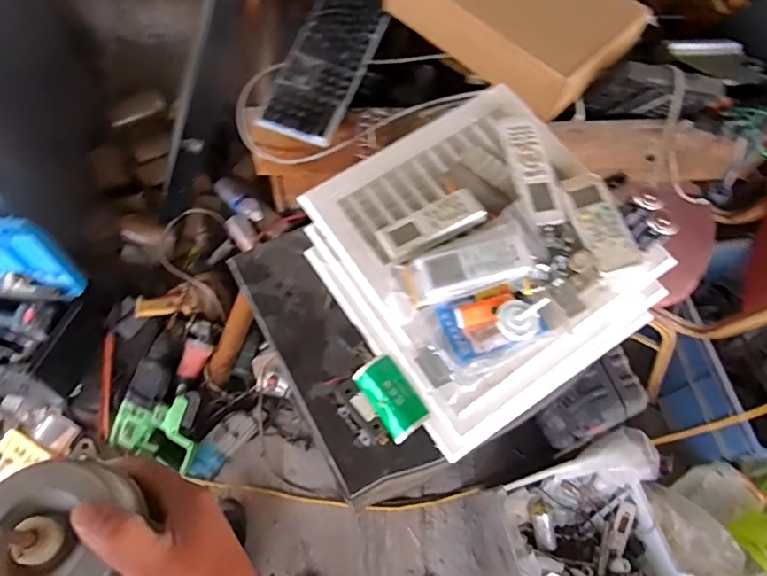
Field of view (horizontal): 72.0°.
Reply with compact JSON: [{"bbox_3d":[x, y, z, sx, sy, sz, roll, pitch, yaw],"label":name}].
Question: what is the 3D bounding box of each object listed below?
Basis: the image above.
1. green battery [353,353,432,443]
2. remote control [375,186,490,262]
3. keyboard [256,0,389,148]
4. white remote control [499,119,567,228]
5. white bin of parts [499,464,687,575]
[{"bbox_3d":[0.009,0.114,0.561,0.046,0.026,0.088,-30,71,-16],"label":"green battery"},{"bbox_3d":[0.057,-0.074,0.614,0.121,0.025,0.049,-24,69,-13],"label":"remote control"},{"bbox_3d":[-0.082,-0.426,0.914,0.134,0.032,0.393,23,74,-2],"label":"keyboard"},{"bbox_3d":[0.184,-0.148,0.658,0.044,0.023,0.152,-13,67,-9],"label":"white remote control"},{"bbox_3d":[0.478,0.622,1.217,0.366,0.217,0.382,-12,67,-9],"label":"white bin of parts"}]

